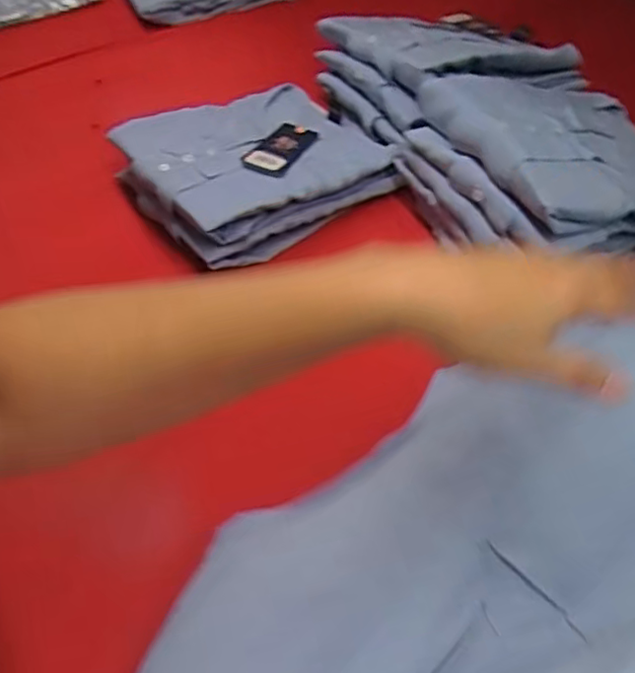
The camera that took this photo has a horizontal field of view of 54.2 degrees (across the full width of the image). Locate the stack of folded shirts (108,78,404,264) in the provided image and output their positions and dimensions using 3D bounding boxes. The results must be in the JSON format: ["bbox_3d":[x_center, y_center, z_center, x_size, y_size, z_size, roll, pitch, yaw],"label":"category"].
[{"bbox_3d":[-0.071,-0.199,0.696,0.262,0.052,0.232,-32,59,-28],"label":"stack of folded shirts"}]

